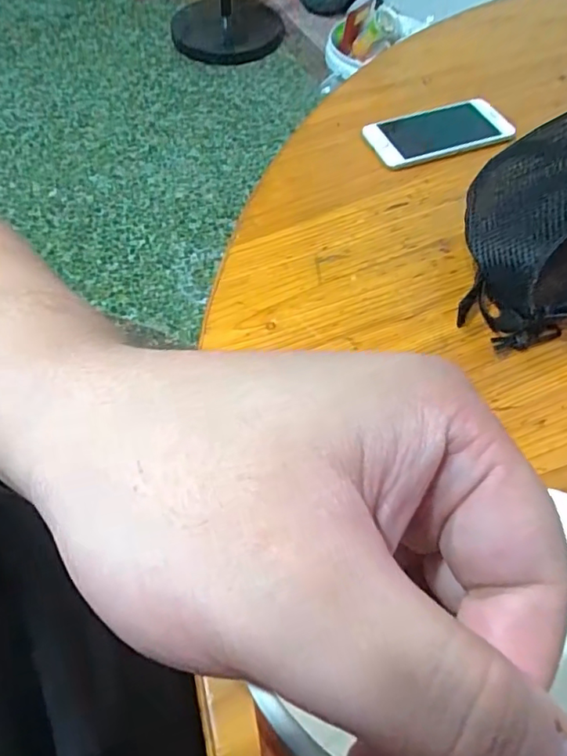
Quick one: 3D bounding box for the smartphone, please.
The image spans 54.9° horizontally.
[{"bbox_3d":[0.146,-0.227,0.506,0.135,0.013,0.062,-14,59,-9],"label":"smartphone"}]

